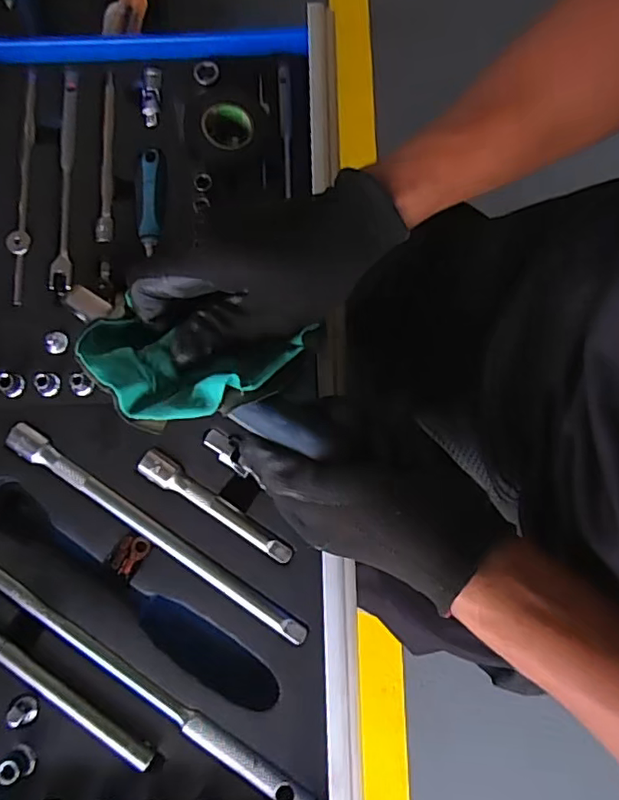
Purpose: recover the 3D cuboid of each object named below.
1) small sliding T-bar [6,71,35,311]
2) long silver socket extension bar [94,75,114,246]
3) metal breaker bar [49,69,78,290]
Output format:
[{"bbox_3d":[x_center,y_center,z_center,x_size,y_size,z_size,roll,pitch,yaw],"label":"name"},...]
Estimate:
[{"bbox_3d":[-0.224,-0.167,0.449,0.016,0.021,0.190,-2,78,-1],"label":"small sliding T-bar"},{"bbox_3d":[-0.160,-0.190,0.449,0.013,0.012,0.140,-2,78,-1],"label":"long silver socket extension bar"},{"bbox_3d":[-0.189,-0.173,0.446,0.016,0.019,0.179,0,78,0],"label":"metal breaker bar"}]

